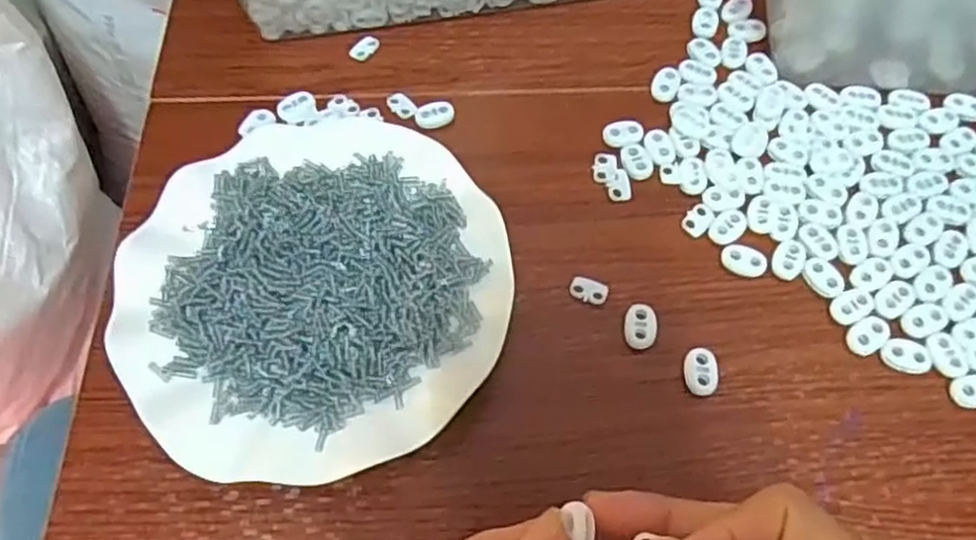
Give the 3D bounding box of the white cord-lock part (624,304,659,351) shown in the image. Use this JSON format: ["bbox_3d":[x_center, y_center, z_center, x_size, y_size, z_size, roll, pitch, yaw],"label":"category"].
[{"bbox_3d":[0.075,0.028,0.356,0.017,0.005,0.022,4,64,4],"label":"white cord-lock part"}]

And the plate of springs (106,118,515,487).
[{"bbox_3d":[-0.085,0.007,0.358,0.181,0.027,0.185,-1,63,1],"label":"plate of springs"}]

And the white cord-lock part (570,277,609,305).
[{"bbox_3d":[0.051,0.011,0.367,0.019,0.005,0.011,18,65,10],"label":"white cord-lock part"}]

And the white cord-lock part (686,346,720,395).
[{"bbox_3d":[0.102,0.049,0.345,0.015,0.007,0.022,5,64,4],"label":"white cord-lock part"}]

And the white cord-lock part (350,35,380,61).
[{"bbox_3d":[-0.075,-0.136,0.442,0.013,0.005,0.020,28,67,14],"label":"white cord-lock part"}]

